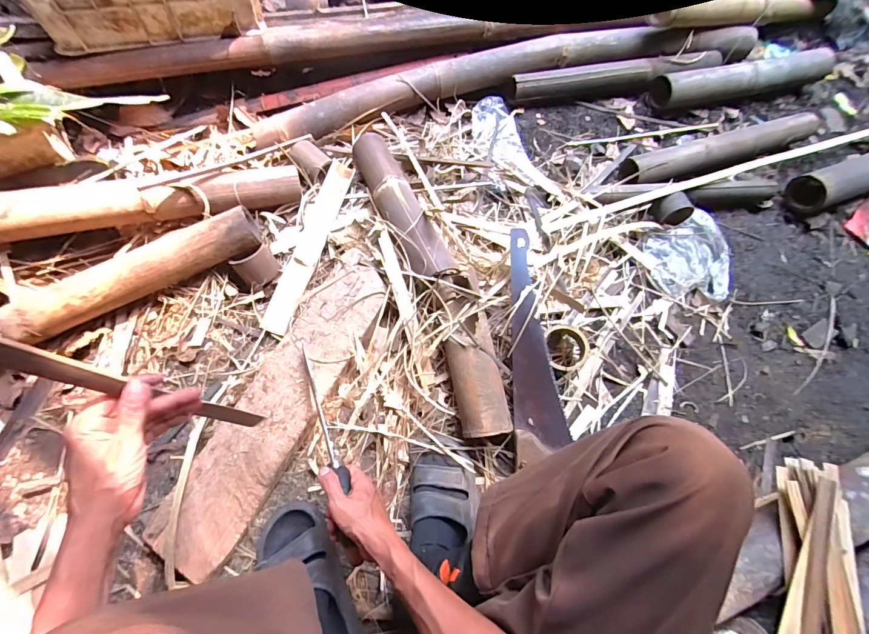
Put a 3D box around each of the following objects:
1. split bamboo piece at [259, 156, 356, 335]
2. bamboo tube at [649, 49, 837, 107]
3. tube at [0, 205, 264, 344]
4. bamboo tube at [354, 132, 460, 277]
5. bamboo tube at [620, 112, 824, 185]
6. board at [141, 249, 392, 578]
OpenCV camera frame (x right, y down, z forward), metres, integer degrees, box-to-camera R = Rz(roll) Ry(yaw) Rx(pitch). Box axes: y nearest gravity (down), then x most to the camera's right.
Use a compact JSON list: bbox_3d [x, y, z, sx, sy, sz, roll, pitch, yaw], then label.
[{"bbox_3d":[-0.246,-0.148,0.781,0.050,0.012,0.381,19,70,-8],"label":"split bamboo piece"},{"bbox_3d":[0.792,-0.609,0.996,0.511,0.082,0.080,-15,69,-9],"label":"bamboo tube"},{"bbox_3d":[-0.535,-0.080,0.693,0.440,0.104,0.092,-23,70,-12],"label":"tube"},{"bbox_3d":[-0.069,-0.227,0.767,0.083,0.066,0.382,-19,69,-11],"label":"bamboo tube"},{"bbox_3d":[0.655,-0.391,0.900,0.491,0.077,0.091,-17,69,-10],"label":"bamboo tube"},{"bbox_3d":[-0.245,0.124,0.647,0.128,0.037,0.530,24,68,7],"label":"board"}]

